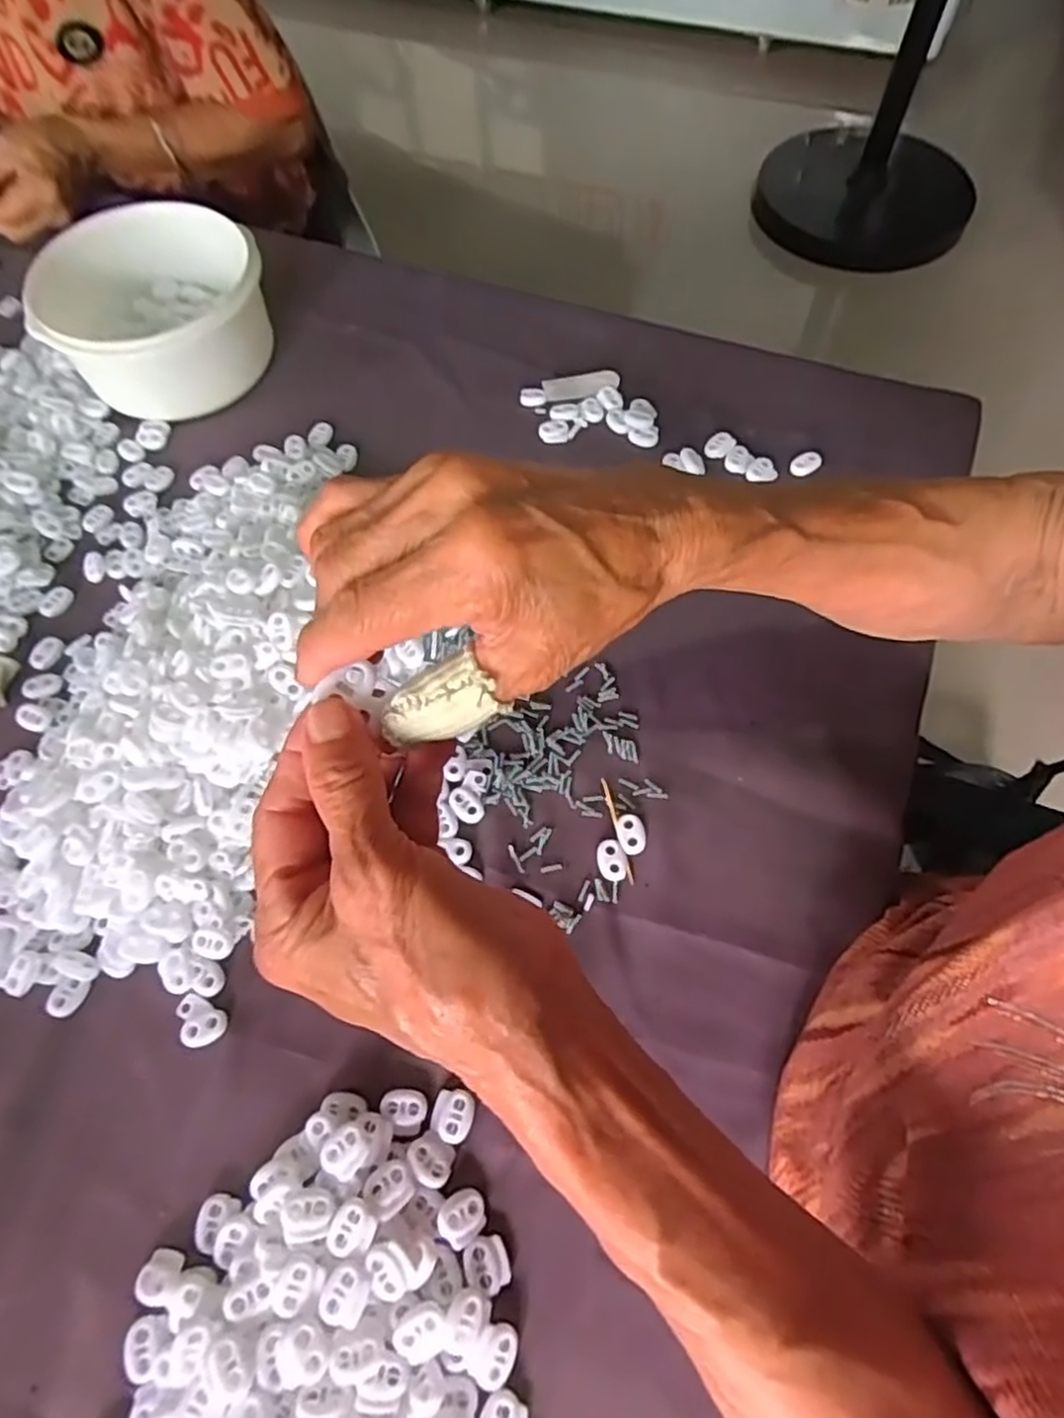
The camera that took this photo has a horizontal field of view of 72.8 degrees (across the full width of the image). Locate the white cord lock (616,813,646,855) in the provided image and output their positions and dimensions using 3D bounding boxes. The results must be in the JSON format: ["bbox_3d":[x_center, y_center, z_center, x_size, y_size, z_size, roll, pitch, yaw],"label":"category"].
[{"bbox_3d":[0.056,0.070,0.408,0.015,0.004,0.023,-9,65,-6],"label":"white cord lock"}]

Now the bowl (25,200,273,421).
[{"bbox_3d":[-0.277,-0.298,0.542,0.152,0.079,0.139,0,64,-1],"label":"bowl"}]

